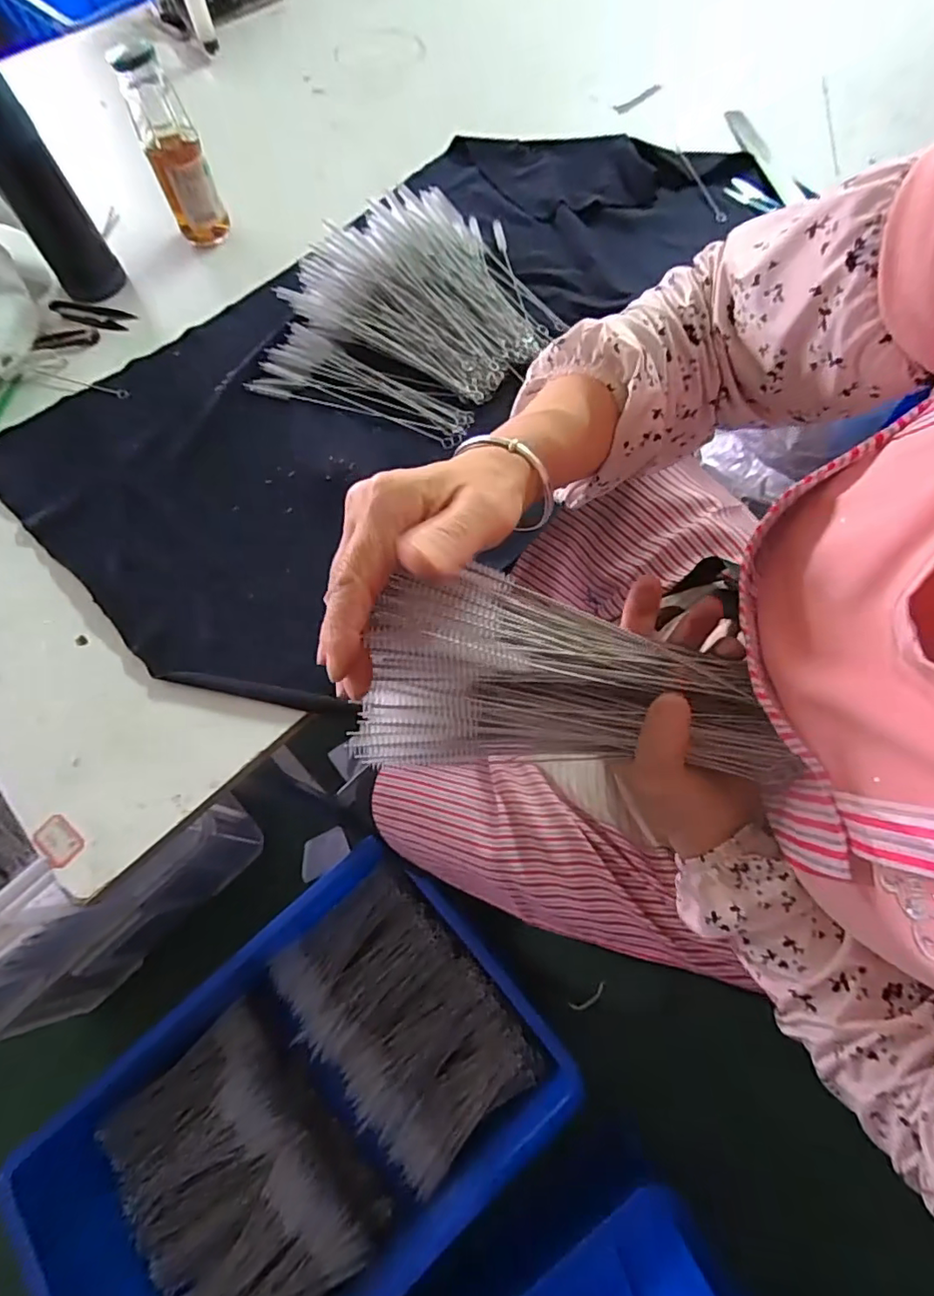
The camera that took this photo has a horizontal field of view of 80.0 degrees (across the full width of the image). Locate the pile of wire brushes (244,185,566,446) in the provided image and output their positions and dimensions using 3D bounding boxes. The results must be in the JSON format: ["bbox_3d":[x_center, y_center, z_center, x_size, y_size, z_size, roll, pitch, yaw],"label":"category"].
[{"bbox_3d":[-0.042,-0.373,0.582,0.268,0.058,0.314,18,67,11],"label":"pile of wire brushes"}]

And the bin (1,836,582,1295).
[{"bbox_3d":[-0.206,0.621,0.751,0.595,0.181,0.396,-40,72,-13],"label":"bin"}]

